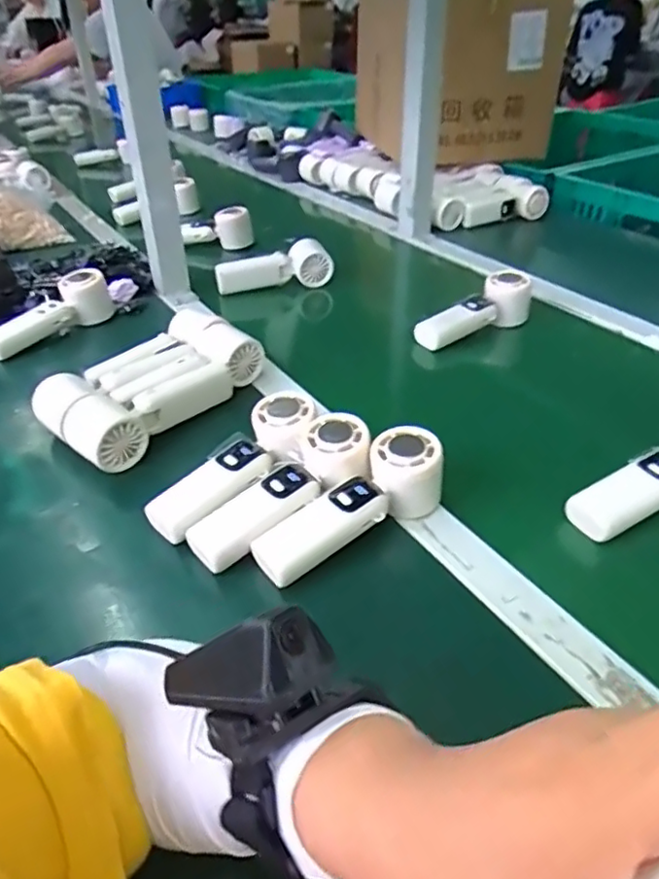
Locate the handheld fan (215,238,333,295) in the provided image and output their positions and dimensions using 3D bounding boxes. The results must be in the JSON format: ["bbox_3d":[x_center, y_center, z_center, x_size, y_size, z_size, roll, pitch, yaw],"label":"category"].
[{"bbox_3d":[-0.081,-0.252,0.901,0.165,0.052,0.050,-7,37,-7],"label":"handheld fan"}]

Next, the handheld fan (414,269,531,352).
[{"bbox_3d":[0.181,-0.156,0.771,0.156,0.073,0.052,-23,41,-25],"label":"handheld fan"}]

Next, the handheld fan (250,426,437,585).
[{"bbox_3d":[0.020,0.057,0.488,0.167,0.056,0.056,-33,43,-12],"label":"handheld fan"}]

